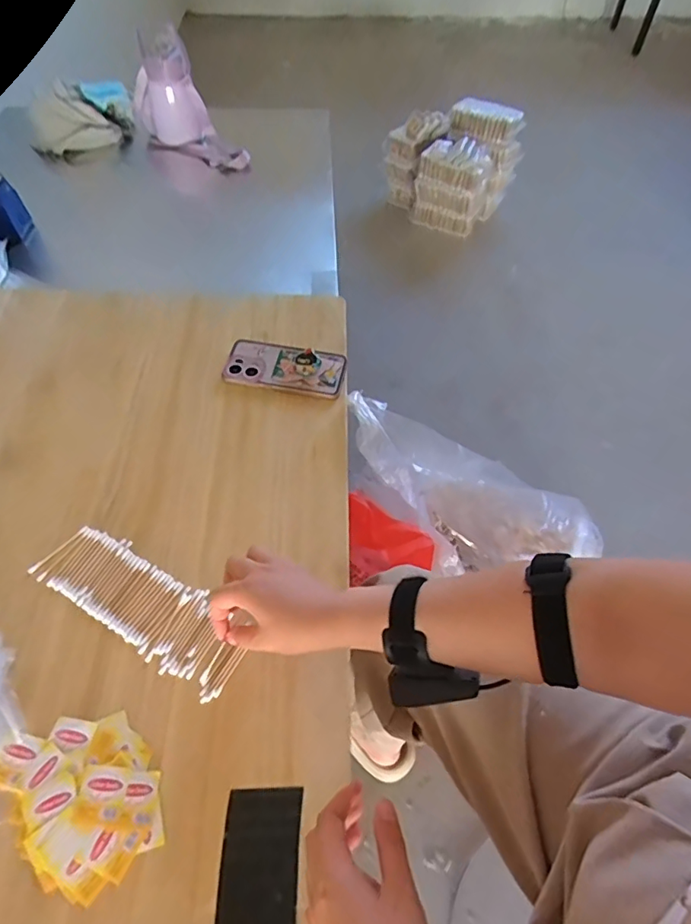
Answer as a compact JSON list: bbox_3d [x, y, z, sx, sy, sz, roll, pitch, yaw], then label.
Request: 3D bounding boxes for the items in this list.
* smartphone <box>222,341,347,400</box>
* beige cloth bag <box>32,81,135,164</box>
[{"bbox_3d":[-0.082,-0.134,0.720,0.161,0.016,0.078,13,57,5],"label":"smartphone"},{"bbox_3d":[-0.571,-0.746,1.153,0.224,0.106,0.092,-36,63,-23],"label":"beige cloth bag"}]

